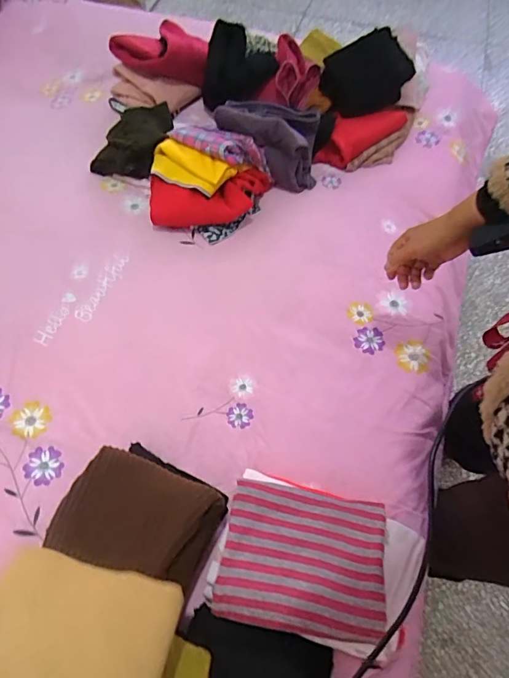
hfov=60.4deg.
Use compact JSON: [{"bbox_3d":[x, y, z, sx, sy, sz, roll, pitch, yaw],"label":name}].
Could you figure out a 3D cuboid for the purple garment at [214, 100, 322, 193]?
[{"bbox_3d":[0.029,-0.443,0.999,0.227,0.141,0.143,2,62,-1],"label":"purple garment"}]

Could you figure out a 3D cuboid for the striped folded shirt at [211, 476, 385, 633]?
[{"bbox_3d":[0.063,0.284,0.573,0.208,0.053,0.169,9,61,4],"label":"striped folded shirt"}]

